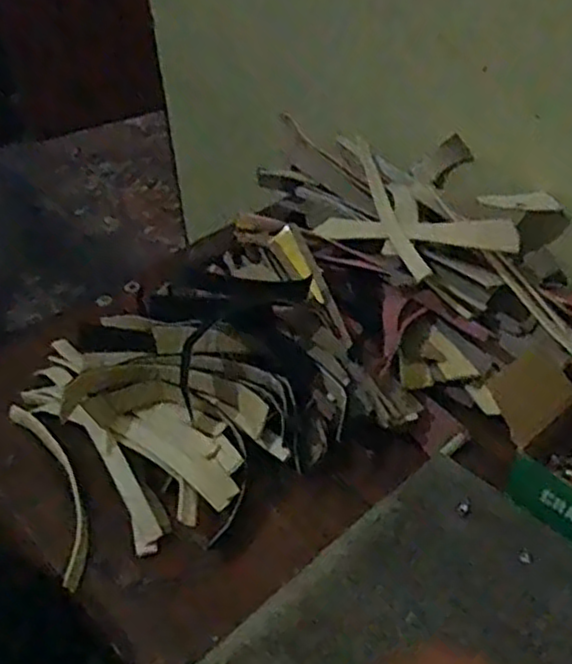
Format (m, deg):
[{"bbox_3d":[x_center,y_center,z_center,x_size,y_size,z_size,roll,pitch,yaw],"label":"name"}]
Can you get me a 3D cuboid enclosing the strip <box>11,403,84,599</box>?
[{"bbox_3d":[-0.155,0.101,0.497,0.027,0.010,0.149,-21,47,-18],"label":"strip"}]

